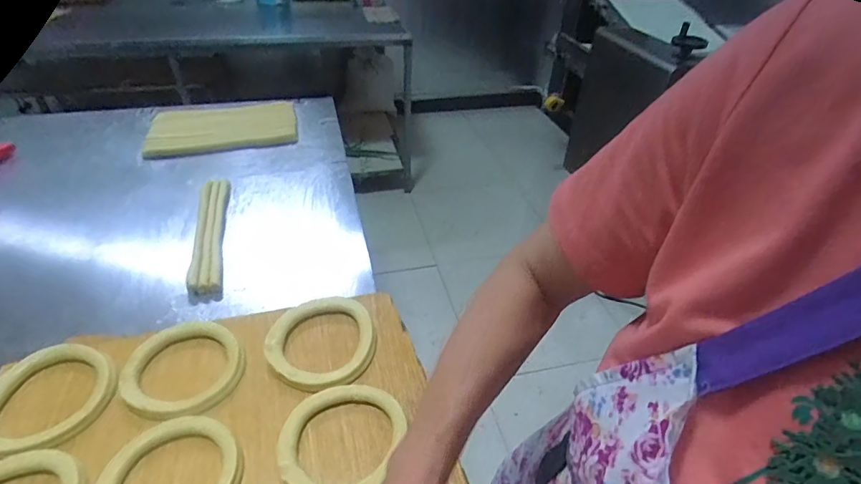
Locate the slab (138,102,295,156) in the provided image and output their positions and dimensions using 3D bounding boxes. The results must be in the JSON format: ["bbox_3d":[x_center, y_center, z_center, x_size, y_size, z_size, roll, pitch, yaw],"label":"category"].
[{"bbox_3d":[-0.525,-0.296,1.161,0.352,0.038,0.203,-7,40,-13],"label":"slab"}]

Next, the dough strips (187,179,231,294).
[{"bbox_3d":[-0.407,-0.025,0.840,0.049,0.022,0.343,-9,40,-15],"label":"dough strips"}]

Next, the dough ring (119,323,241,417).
[{"bbox_3d":[-0.322,0.164,0.593,0.144,0.025,0.129,-6,39,-11],"label":"dough ring"}]

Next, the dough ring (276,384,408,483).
[{"bbox_3d":[-0.106,0.230,0.527,0.130,0.019,0.140,2,39,-2],"label":"dough ring"}]

